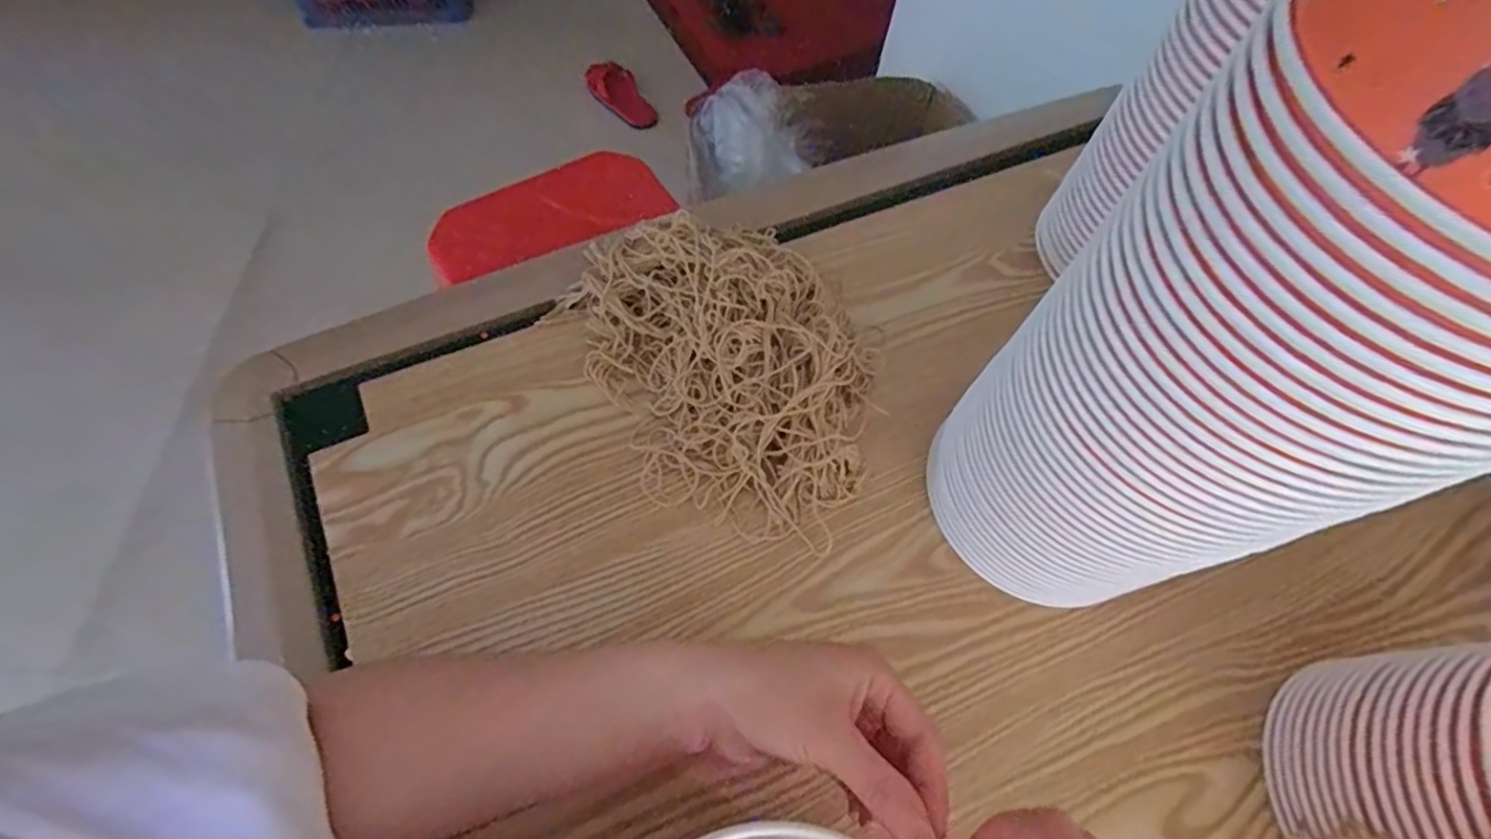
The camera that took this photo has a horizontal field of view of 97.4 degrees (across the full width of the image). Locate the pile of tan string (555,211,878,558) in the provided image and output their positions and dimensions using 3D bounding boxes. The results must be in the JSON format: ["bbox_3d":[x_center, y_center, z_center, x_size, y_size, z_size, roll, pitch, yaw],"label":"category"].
[{"bbox_3d":[-0.004,-0.041,0.471,0.188,0.068,0.260,-24,68,-15],"label":"pile of tan string"}]

